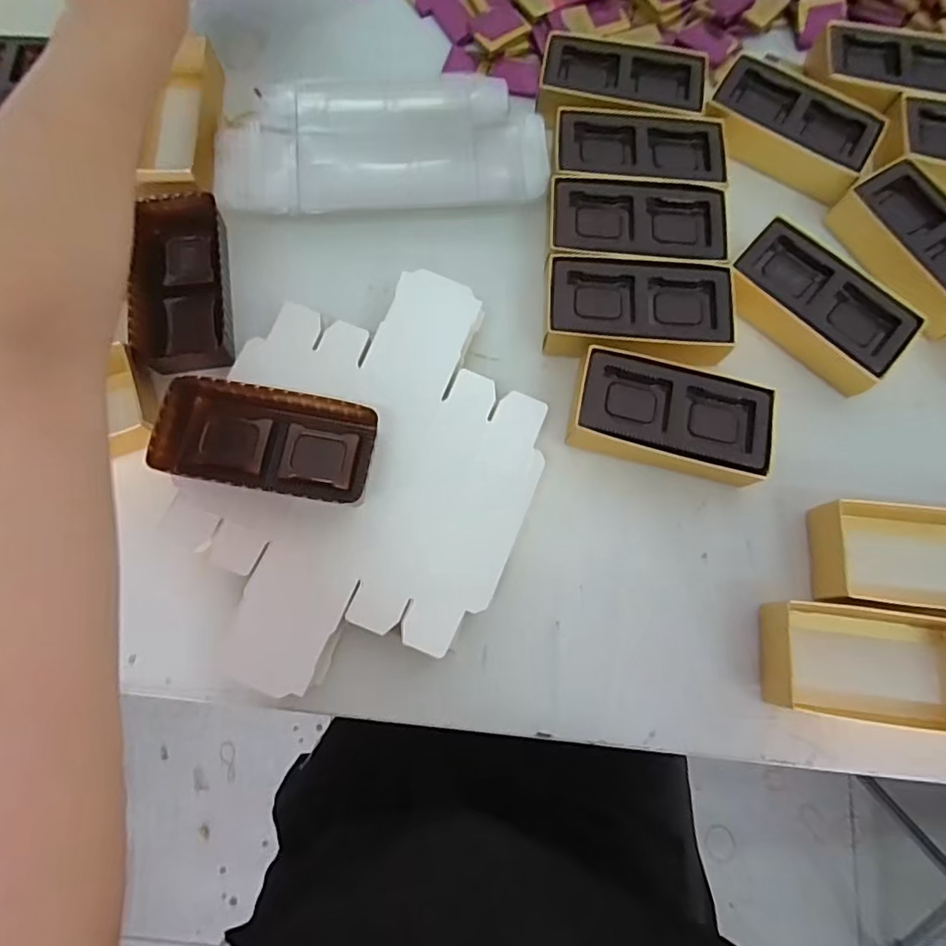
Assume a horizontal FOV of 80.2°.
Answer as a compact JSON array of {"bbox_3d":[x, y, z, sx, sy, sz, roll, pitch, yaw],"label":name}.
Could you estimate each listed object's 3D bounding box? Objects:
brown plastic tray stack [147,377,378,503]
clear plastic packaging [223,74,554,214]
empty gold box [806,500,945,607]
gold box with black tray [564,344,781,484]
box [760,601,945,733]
[{"bbox_3d":[-0.114,-0.019,0.313,0.110,0.028,0.055,8,79,1],"label":"brown plastic tray stack"},{"bbox_3d":[-0.060,-0.223,0.379,0.212,0.018,0.102,-4,79,-1],"label":"clear plastic packaging"},{"bbox_3d":[0.261,0.051,0.324,0.125,0.030,0.061,6,77,-1],"label":"empty gold box"},{"bbox_3d":[0.118,-0.034,0.339,0.117,0.028,0.062,14,79,2],"label":"gold box with black tray"},{"bbox_3d":[0.222,0.106,0.310,0.118,0.031,0.061,8,75,0],"label":"box"}]

